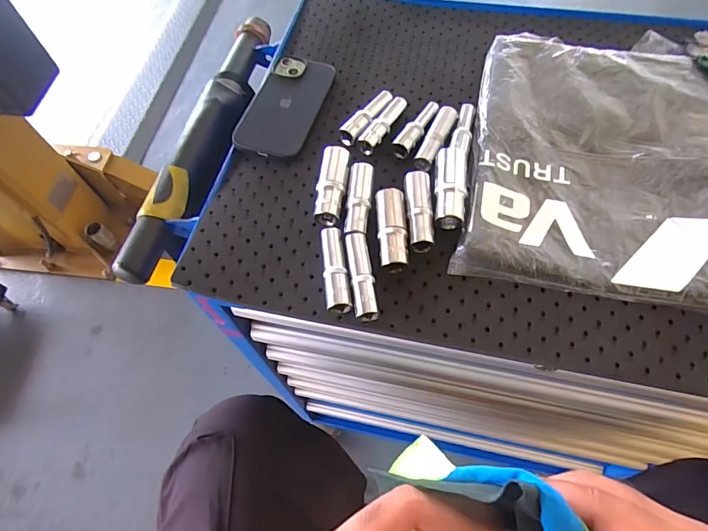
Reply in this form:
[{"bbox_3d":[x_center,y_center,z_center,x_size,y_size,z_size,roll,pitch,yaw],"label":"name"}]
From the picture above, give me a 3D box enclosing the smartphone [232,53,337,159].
[{"bbox_3d":[-0.074,-0.185,0.482,0.074,0.017,0.148,12,63,10],"label":"smartphone"}]

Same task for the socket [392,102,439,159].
[{"bbox_3d":[0.069,-0.146,0.454,0.020,0.014,0.079,31,68,18],"label":"socket"}]

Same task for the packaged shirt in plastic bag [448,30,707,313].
[{"bbox_3d":[0.243,-0.123,0.427,0.233,0.016,0.332,10,63,9],"label":"packaged shirt in plastic bag"}]

